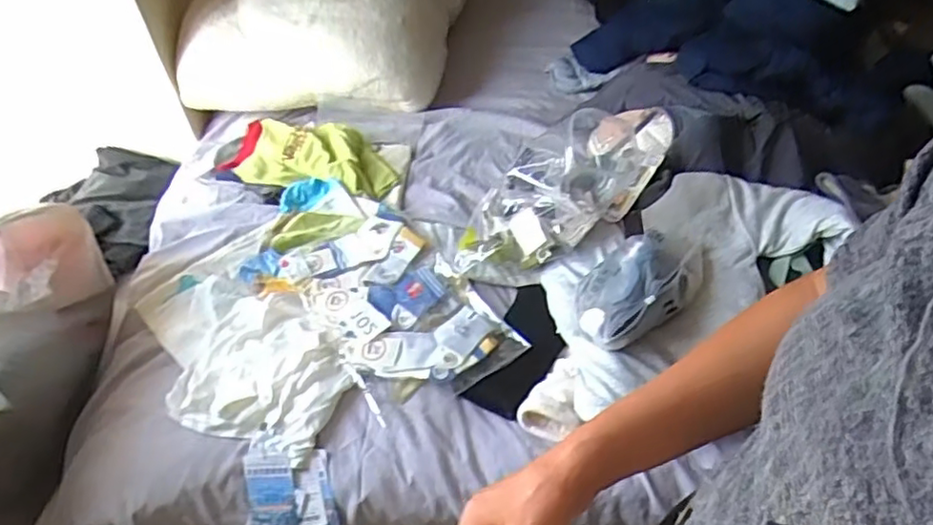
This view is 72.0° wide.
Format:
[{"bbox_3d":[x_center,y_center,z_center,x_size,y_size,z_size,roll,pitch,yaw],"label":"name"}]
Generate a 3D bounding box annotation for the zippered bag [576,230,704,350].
[{"bbox_3d":[0.238,0.035,0.912,0.198,0.093,0.112,-31,55,-22],"label":"zippered bag"}]

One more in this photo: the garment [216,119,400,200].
[{"bbox_3d":[-0.302,-0.216,1.277,0.353,0.044,0.178,11,51,11],"label":"garment"}]

